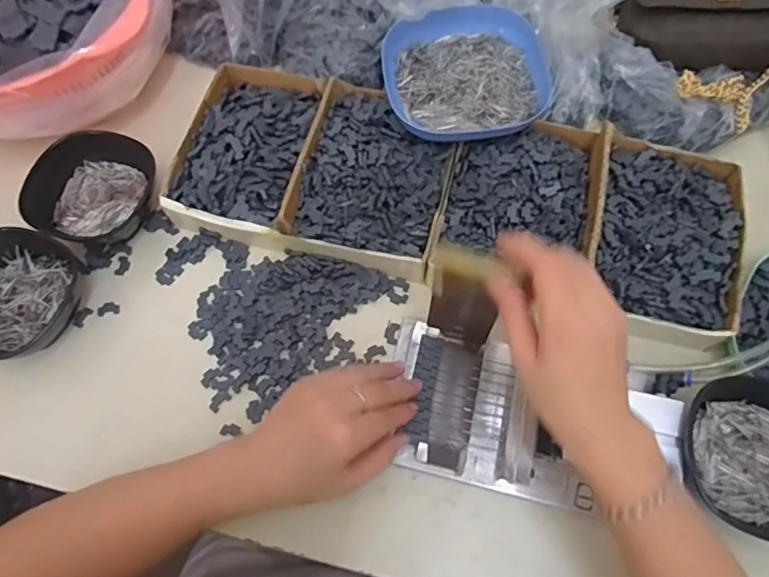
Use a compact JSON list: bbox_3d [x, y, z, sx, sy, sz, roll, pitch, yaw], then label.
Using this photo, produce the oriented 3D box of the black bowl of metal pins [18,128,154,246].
[{"bbox_3d":[-0.255,-0.088,0.493,0.107,0.050,0.114,0,67,1],"label":"black bowl of metal pins"}]

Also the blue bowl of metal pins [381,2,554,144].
[{"bbox_3d":[0.074,-0.196,0.494,0.146,0.031,0.134,0,67,1],"label":"blue bowl of metal pins"}]

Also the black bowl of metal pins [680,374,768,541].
[{"bbox_3d":[0.271,0.120,0.392,0.106,0.043,0.104,0,67,1],"label":"black bowl of metal pins"}]

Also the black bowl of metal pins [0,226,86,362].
[{"bbox_3d":[-0.307,0.009,0.451,0.102,0.053,0.105,0,67,1],"label":"black bowl of metal pins"}]

